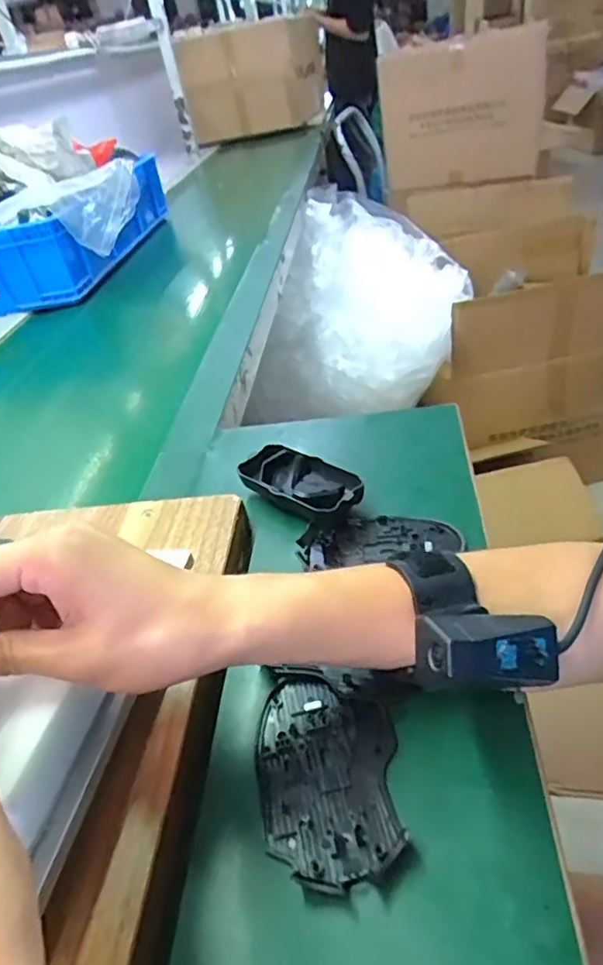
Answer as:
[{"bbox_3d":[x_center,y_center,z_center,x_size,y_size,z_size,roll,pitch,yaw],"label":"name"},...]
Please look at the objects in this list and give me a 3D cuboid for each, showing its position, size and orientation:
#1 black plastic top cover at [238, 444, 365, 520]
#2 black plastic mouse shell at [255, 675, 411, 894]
[{"bbox_3d":[-0.002,0.001,0.491,0.105,0.024,0.053,25,46,35],"label":"black plastic top cover"},{"bbox_3d":[0.013,0.154,0.315,0.072,0.010,0.108,-4,36,2],"label":"black plastic mouse shell"}]

